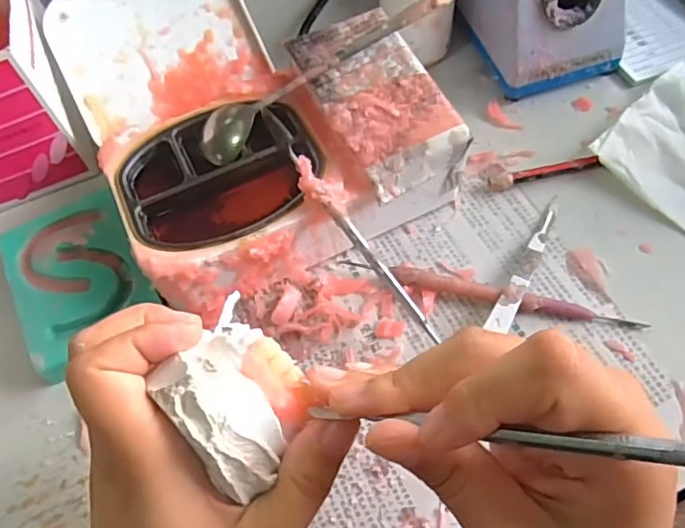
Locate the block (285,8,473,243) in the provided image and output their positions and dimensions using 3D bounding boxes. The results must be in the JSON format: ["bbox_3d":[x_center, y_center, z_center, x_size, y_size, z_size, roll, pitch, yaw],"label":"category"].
[{"bbox_3d":[0.022,-0.082,0.354,0.073,0.070,0.123,-23,62,-8],"label":"block"}]

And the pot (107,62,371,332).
[{"bbox_3d":[-0.061,-0.043,0.342,0.134,0.063,0.123,-19,61,-6],"label":"pot"}]

